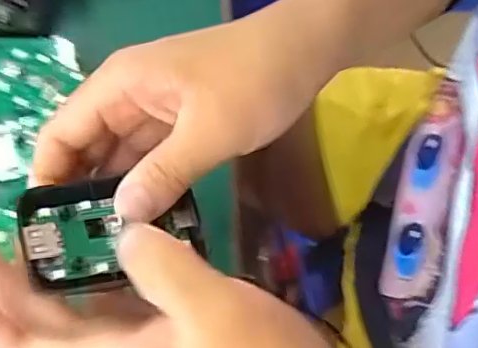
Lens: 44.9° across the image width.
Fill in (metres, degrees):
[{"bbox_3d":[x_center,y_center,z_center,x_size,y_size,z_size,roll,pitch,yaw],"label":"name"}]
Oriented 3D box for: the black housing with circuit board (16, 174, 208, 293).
[{"bbox_3d":[-0.049,0.022,0.226,0.069,0.010,0.040,-10,67,-32],"label":"black housing with circuit board"}]

